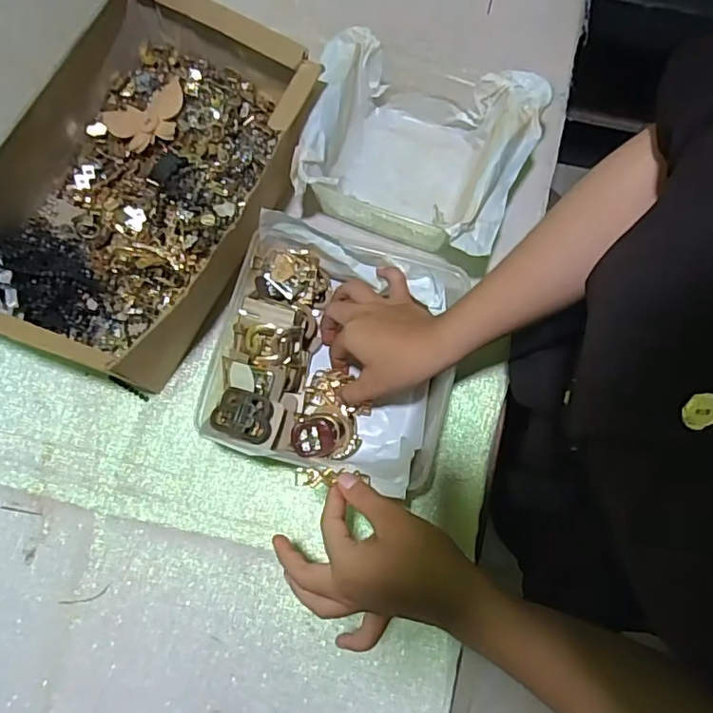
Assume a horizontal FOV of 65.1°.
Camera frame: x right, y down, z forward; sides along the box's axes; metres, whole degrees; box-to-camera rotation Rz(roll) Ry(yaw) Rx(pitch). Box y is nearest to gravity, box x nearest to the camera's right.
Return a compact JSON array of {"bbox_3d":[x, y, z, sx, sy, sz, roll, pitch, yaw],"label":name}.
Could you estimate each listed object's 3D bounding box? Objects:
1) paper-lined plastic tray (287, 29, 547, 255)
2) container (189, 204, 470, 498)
[{"bbox_3d":[0.053,-0.198,0.537,0.204,0.082,0.175,22,76,6],"label":"paper-lined plastic tray"},{"bbox_3d":[-0.012,-0.003,0.486,0.201,0.087,0.203,15,77,2],"label":"container"}]

